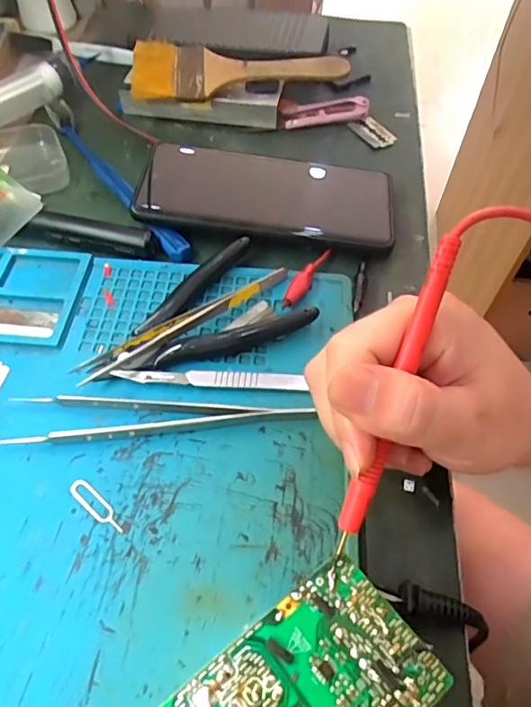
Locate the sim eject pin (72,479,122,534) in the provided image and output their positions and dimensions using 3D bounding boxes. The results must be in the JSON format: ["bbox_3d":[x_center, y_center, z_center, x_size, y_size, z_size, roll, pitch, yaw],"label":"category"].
[{"bbox_3d":[-0.076,0.068,0.232,0.033,0.004,0.008,35,62,20],"label":"sim eject pin"}]

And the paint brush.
[{"bbox_3d":[-0.021,-0.222,0.397,0.160,0.011,0.063,-7,60,-5],"label":"paint brush"}]

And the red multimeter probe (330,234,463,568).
[{"bbox_3d":[0.046,0.019,0.189,0.008,0.014,0.127,19,95,11],"label":"red multimeter probe"}]

